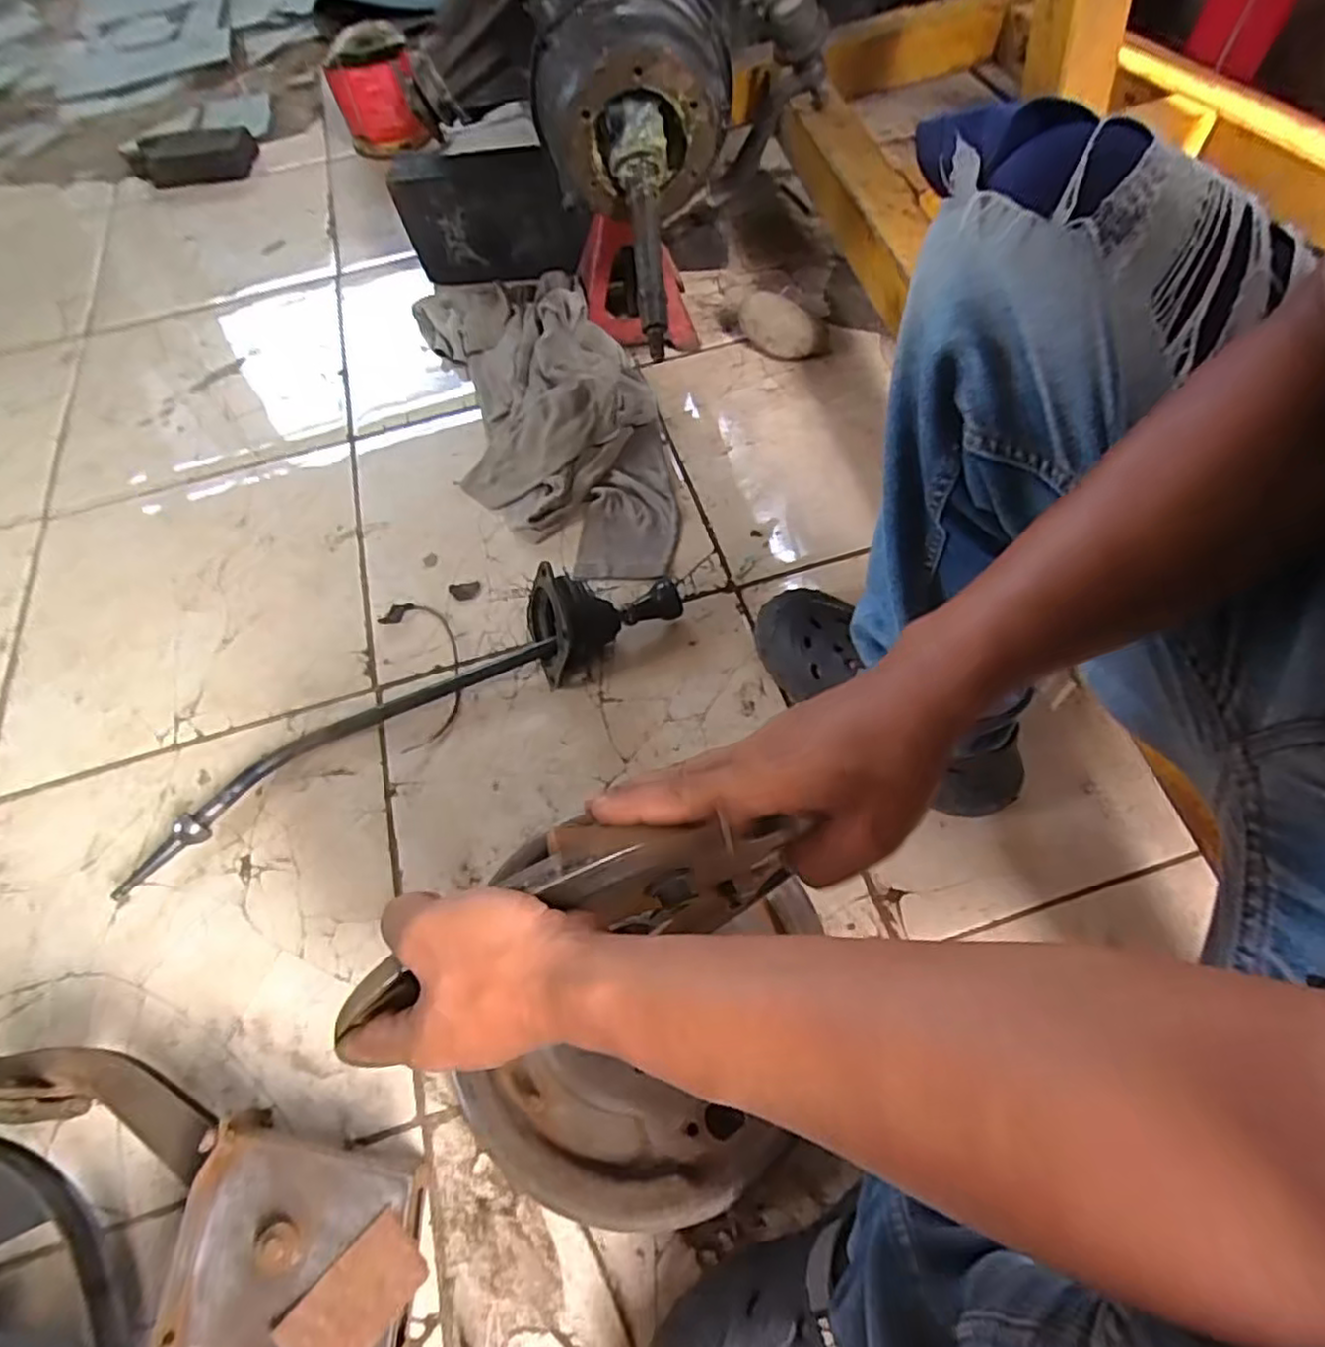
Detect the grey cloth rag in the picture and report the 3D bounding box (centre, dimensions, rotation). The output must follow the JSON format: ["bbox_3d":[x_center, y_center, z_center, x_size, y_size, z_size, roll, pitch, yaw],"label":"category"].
[{"bbox_3d":[-0.153,-0.366,0.899,0.256,0.072,0.591,-17,62,-8],"label":"grey cloth rag"}]

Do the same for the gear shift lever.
[{"bbox_3d":[-0.250,0.029,0.677,0.594,0.084,0.123,-33,65,-16],"label":"gear shift lever"}]

